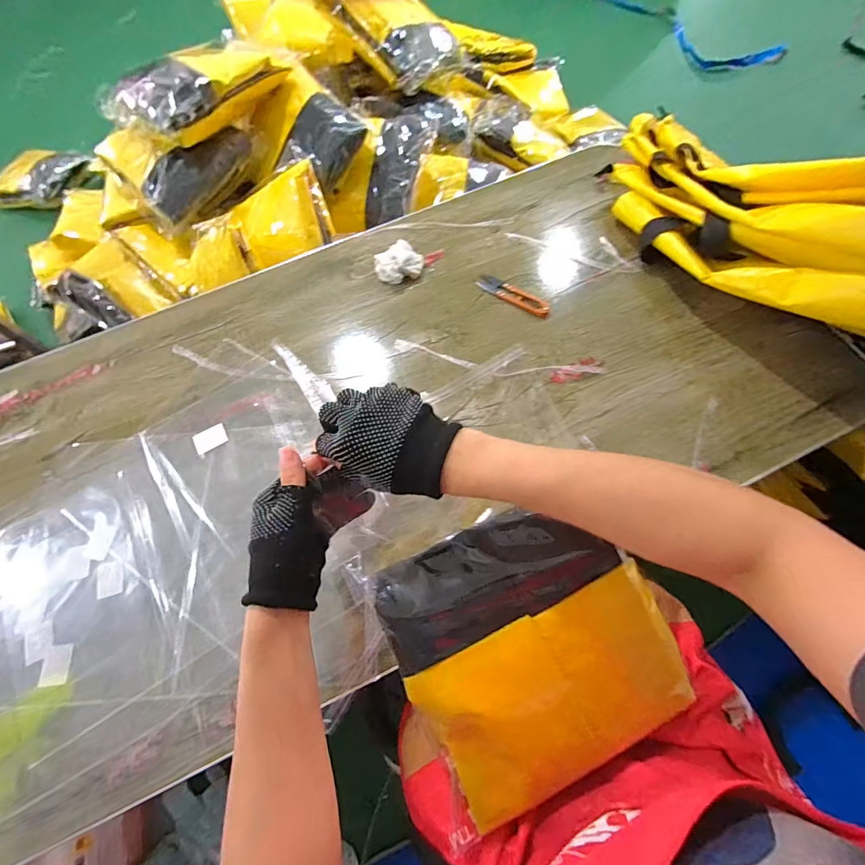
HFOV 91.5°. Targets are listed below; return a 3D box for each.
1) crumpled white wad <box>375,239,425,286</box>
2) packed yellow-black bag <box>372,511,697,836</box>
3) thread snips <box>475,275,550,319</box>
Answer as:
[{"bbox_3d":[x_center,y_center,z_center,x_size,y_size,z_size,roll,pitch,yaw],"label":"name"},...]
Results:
[{"bbox_3d":[-0.050,-0.255,0.633,0.071,0.033,0.062,-39,70,-13],"label":"crumpled white wad"},{"bbox_3d":[0.094,0.194,0.366,0.220,0.042,0.242,-28,93,-4],"label":"packed yellow-black bag"},{"bbox_3d":[0.115,-0.196,0.602,0.115,0.004,0.028,35,73,16],"label":"thread snips"}]

